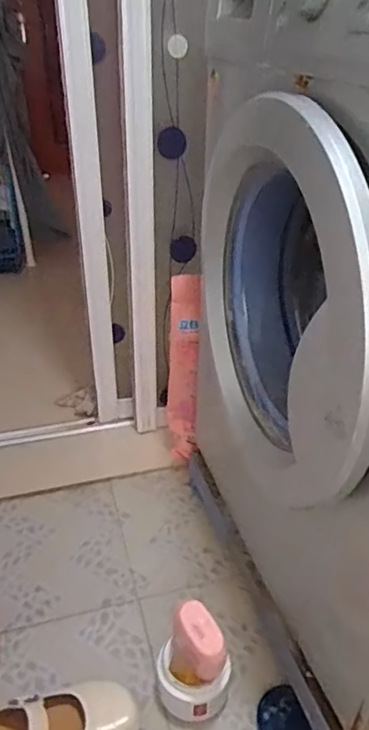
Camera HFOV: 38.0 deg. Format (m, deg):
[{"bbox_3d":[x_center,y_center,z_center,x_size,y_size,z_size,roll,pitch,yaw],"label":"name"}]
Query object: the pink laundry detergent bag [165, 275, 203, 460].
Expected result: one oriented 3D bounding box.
[{"bbox_3d":[-0.002,0.012,1.093,0.063,0.379,0.068,-1,30,-1],"label":"pink laundry detergent bag"}]

